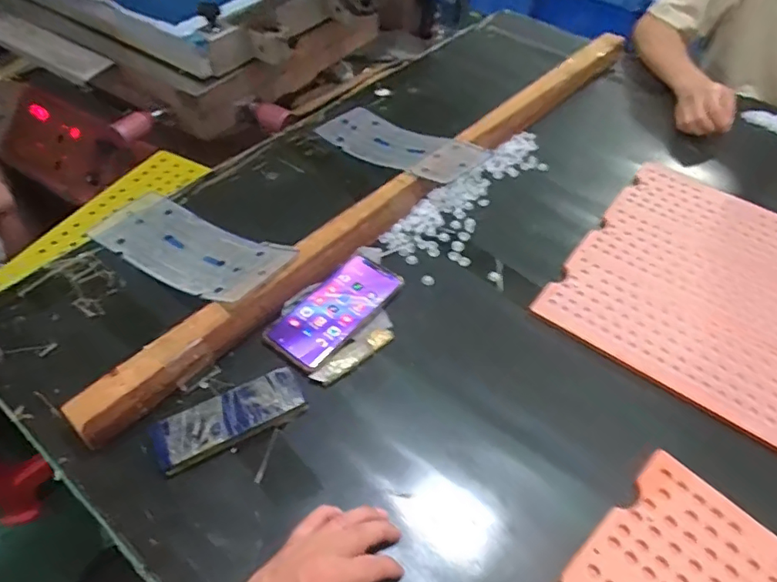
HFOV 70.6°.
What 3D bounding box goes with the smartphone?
[{"bbox_3d":[-0.060,0.021,0.637,0.078,0.016,0.167,34,57,25],"label":"smartphone"}]

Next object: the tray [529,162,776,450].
[{"bbox_3d":[0.406,-0.023,0.697,0.293,0.010,0.386,30,56,23],"label":"tray"}]

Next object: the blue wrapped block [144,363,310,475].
[{"bbox_3d":[-0.157,0.129,0.546,0.150,0.032,0.054,-23,54,-19],"label":"blue wrapped block"}]

